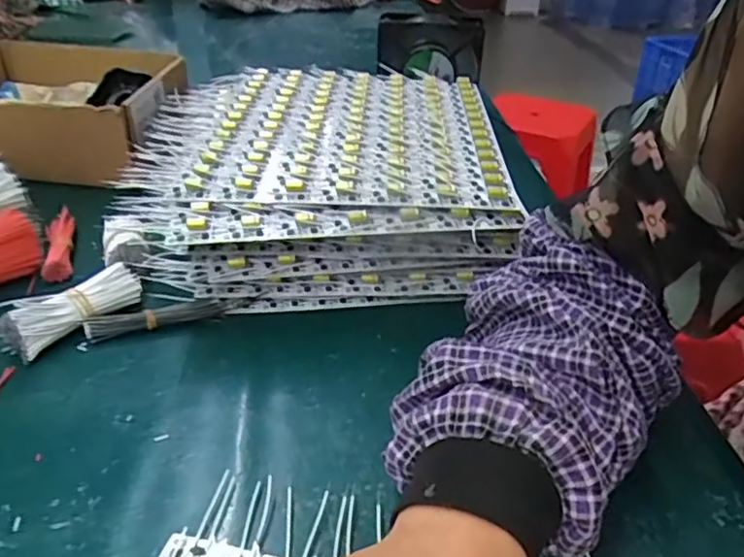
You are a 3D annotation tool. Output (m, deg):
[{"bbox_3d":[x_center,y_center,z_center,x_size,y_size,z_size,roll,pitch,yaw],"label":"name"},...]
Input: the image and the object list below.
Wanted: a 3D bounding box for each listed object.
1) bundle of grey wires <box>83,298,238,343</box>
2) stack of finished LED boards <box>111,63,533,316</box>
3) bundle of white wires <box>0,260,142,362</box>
[{"bbox_3d":[-0.145,0.027,0.440,0.099,0.016,0.014,-9,33,-17],"label":"bundle of grey wires"},{"bbox_3d":[-0.040,-0.094,0.565,0.301,0.093,0.314,0,32,-3],"label":"stack of finished LED boards"},{"bbox_3d":[-0.205,0.018,0.425,0.038,0.033,0.096,23,37,30],"label":"bundle of white wires"}]

